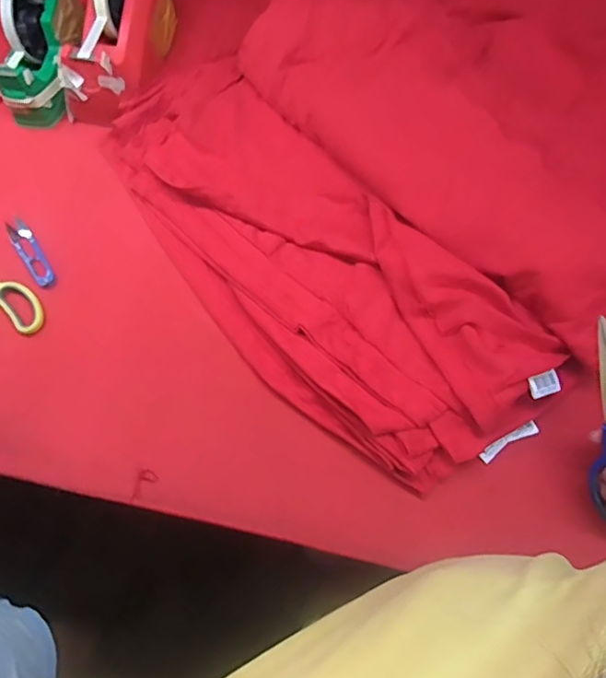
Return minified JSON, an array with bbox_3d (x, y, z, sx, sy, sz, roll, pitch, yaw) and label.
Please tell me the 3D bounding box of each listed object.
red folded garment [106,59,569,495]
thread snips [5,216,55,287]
[{"bbox_3d":[-0.004,-0.089,0.564,0.225,0.058,0.540,-41,72,-17],"label":"red folded garment"},{"bbox_3d":[-0.308,-0.100,0.589,0.025,0.004,0.106,-34,70,-14],"label":"thread snips"}]

